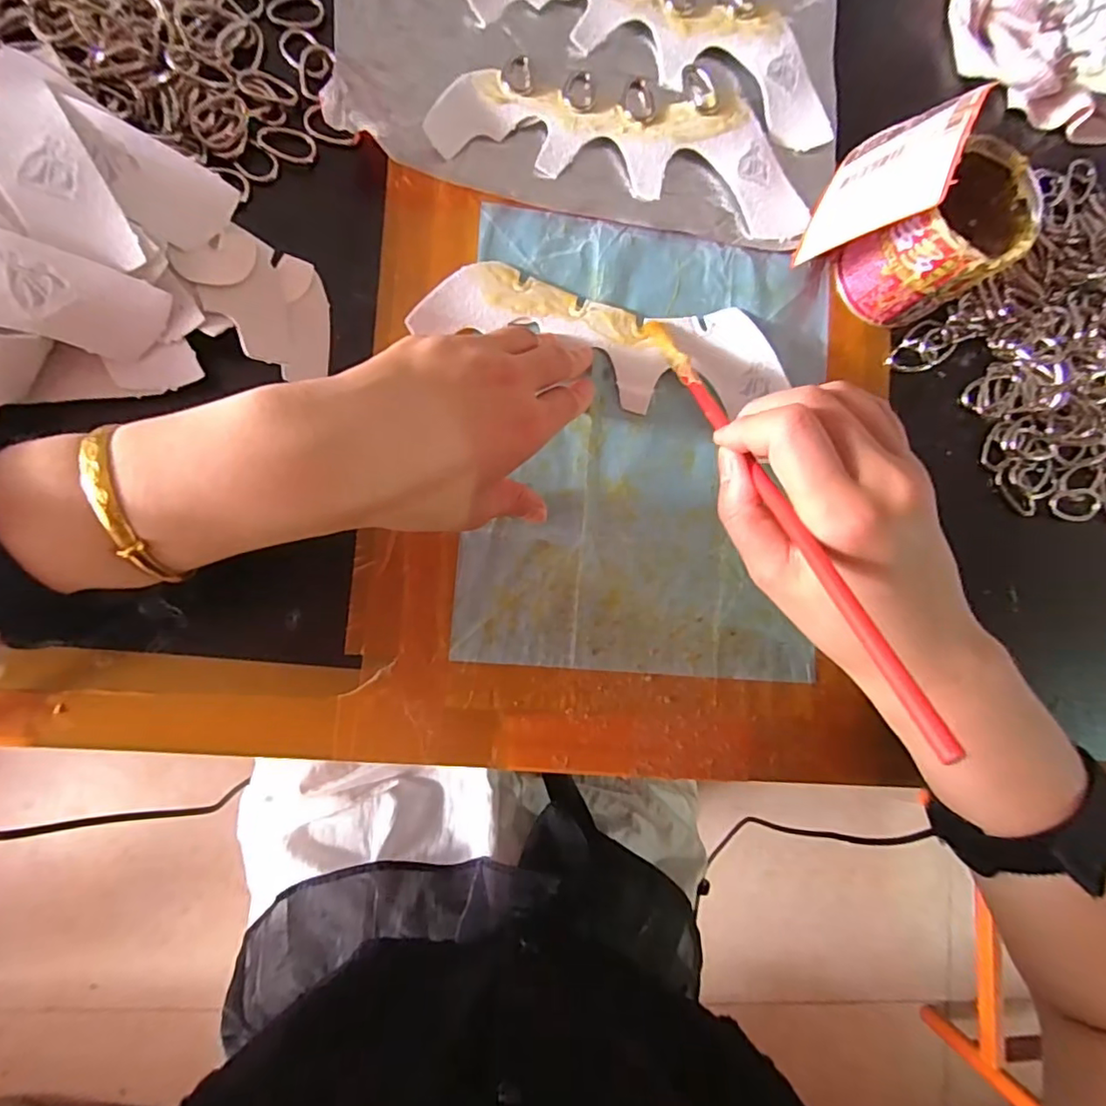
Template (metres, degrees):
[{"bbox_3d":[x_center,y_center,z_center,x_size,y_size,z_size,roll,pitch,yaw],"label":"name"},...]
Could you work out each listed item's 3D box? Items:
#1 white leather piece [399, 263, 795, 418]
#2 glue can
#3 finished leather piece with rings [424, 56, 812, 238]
[{"bbox_3d":[0.027,-0.116,0.304,0.194,0.022,0.062,7,82,-7],"label":"white leather piece"},{"bbox_3d":[0.210,-0.170,0.308,0.067,0.071,0.059,-35,91,-9],"label":"glue can"},{"bbox_3d":[0.046,-0.243,0.322,0.214,0.010,0.083,8,85,-7],"label":"finished leather piece with rings"}]

